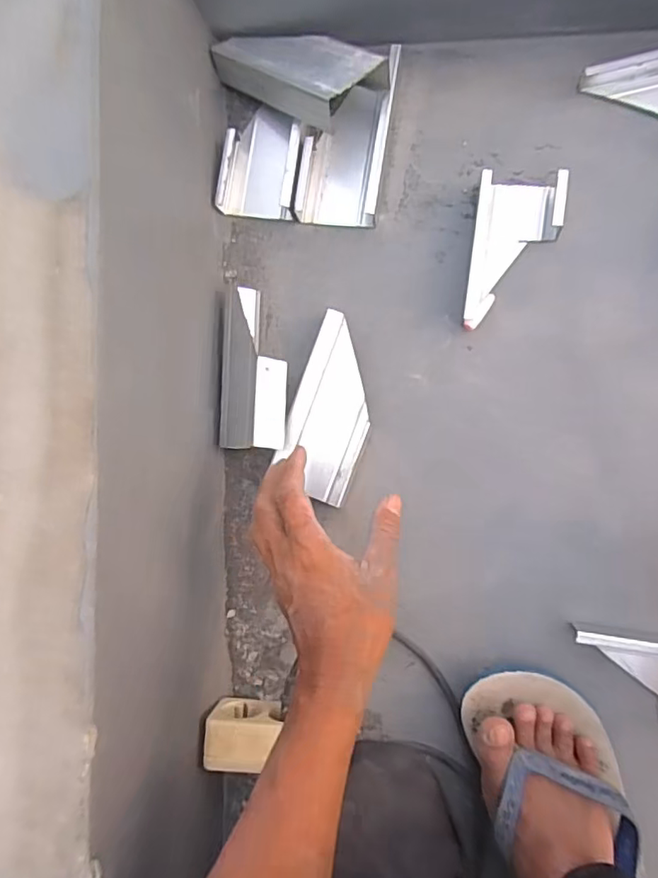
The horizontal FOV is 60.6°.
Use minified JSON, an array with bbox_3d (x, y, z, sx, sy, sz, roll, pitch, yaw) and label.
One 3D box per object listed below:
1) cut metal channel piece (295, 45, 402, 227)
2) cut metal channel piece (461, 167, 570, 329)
[{"bbox_3d":[0.019,-0.285,0.539,0.075,0.031,0.149,11,90,9],"label":"cut metal channel piece"},{"bbox_3d":[0.166,-0.169,0.508,0.074,0.033,0.137,7,89,9],"label":"cut metal channel piece"}]

